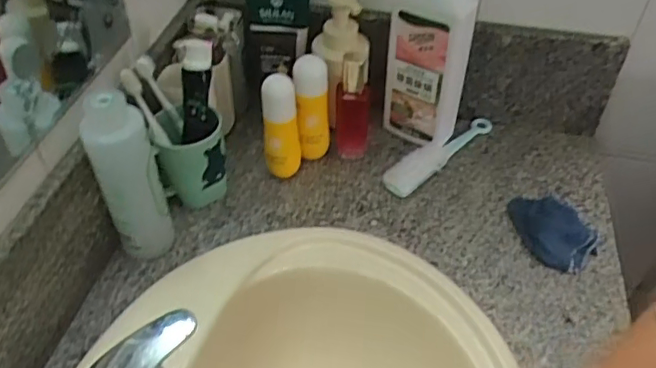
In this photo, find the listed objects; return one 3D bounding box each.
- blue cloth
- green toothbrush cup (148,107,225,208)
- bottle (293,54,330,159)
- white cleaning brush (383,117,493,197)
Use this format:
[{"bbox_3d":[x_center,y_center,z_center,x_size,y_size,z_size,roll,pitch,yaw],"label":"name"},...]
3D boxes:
[{"bbox_3d":[0.271,0.054,0.692,0.070,0.028,0.107,-18,48,-17],"label":"blue cloth"},{"bbox_3d":[-0.166,-0.032,0.721,0.080,0.114,0.070,-3,45,-4],"label":"green toothbrush cup"},{"bbox_3d":[-0.020,-0.092,0.765,0.046,0.156,0.035,-1,45,-2],"label":"bottle"},{"bbox_3d":[0.157,-0.046,0.804,0.204,0.023,0.041,-34,55,-30],"label":"white cleaning brush"}]

